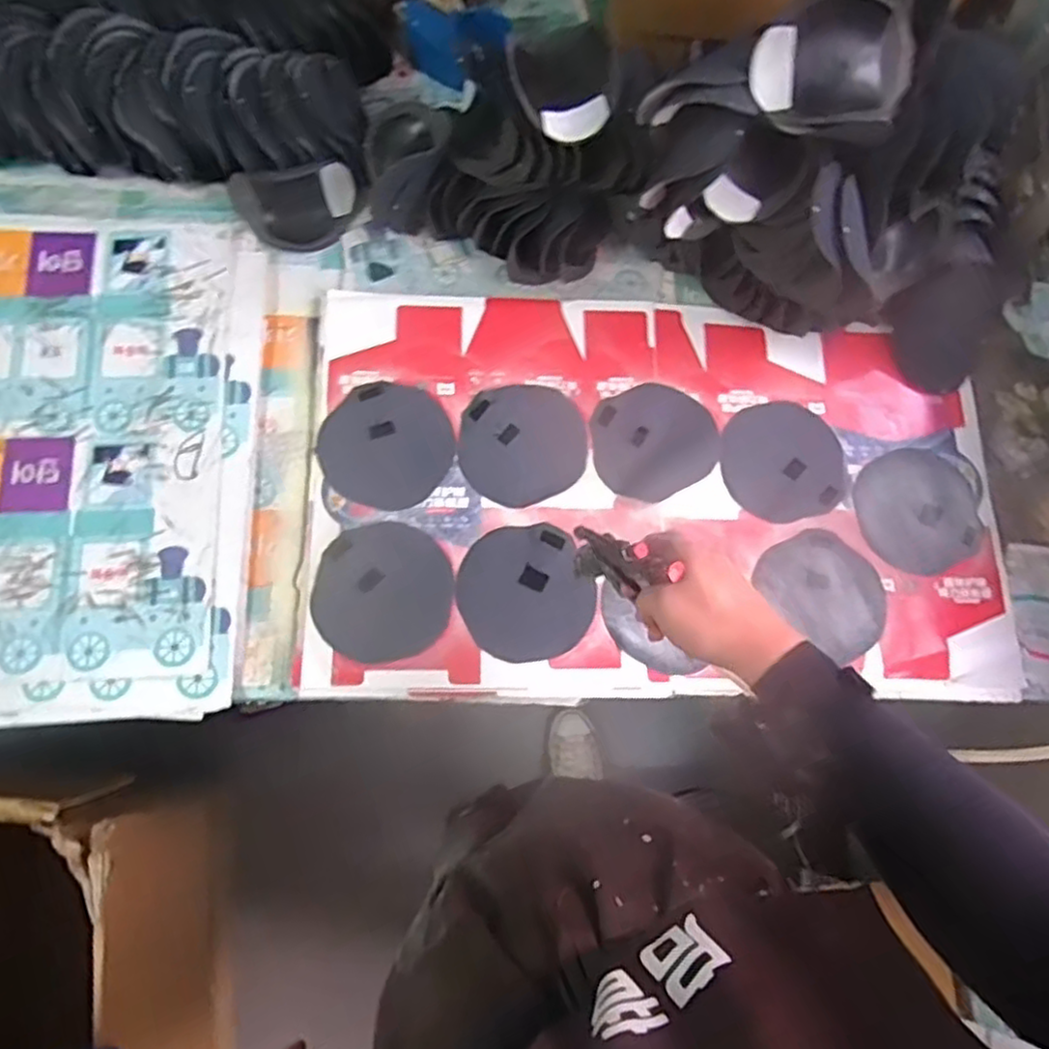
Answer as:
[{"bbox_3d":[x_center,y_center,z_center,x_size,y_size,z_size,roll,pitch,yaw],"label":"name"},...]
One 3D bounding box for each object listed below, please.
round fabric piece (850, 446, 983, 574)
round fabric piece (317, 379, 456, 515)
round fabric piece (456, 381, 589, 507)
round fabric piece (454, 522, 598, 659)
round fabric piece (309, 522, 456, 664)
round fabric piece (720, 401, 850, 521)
[{"bbox_3d":[0.461,-0.017,0.818,0.149,0.015,0.142,1,75,-4],"label":"round fabric piece"},{"bbox_3d":[-0.154,-0.091,0.786,0.142,0.006,0.142,1,75,-4],"label":"round fabric piece"},{"bbox_3d":[-0.002,-0.096,0.803,0.145,0.004,0.143,1,75,-4],"label":"round fabric piece"},{"bbox_3d":[0.001,0.073,0.754,0.136,0.007,0.142,1,75,-4],"label":"round fabric piece"},{"bbox_3d":[-0.150,0.070,0.742,0.144,0.004,0.143,1,76,-4],"label":"round fabric piece"},{"bbox_3d":[0.303,-0.077,0.820,0.143,0.007,0.142,1,75,-4],"label":"round fabric piece"}]

